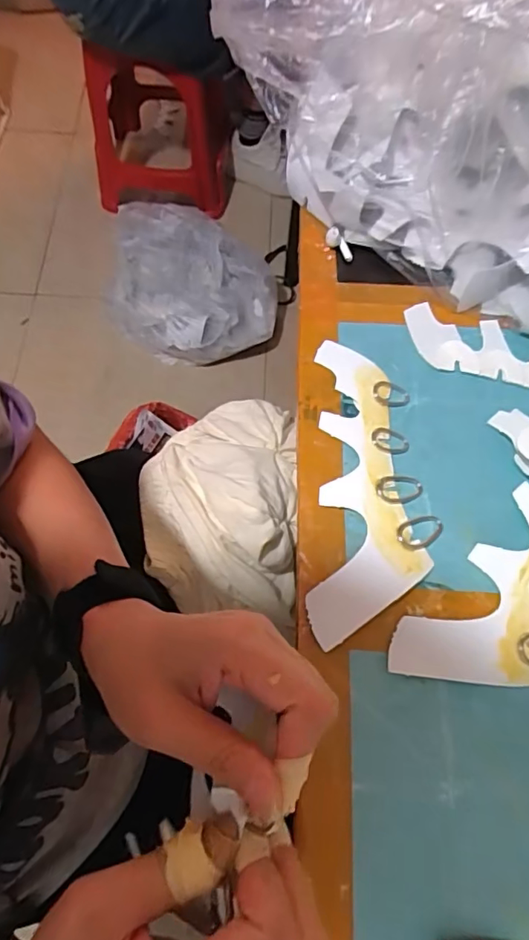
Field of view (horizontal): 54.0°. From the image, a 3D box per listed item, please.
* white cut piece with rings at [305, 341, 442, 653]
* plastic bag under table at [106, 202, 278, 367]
[{"bbox_3d":[0.073,0.008,0.376,0.089,0.008,0.220,-1,68,-3],"label":"white cut piece with rings"},{"bbox_3d":[-0.180,-0.447,1.246,0.384,0.213,0.348,-11,69,-7],"label":"plastic bag under table"}]

